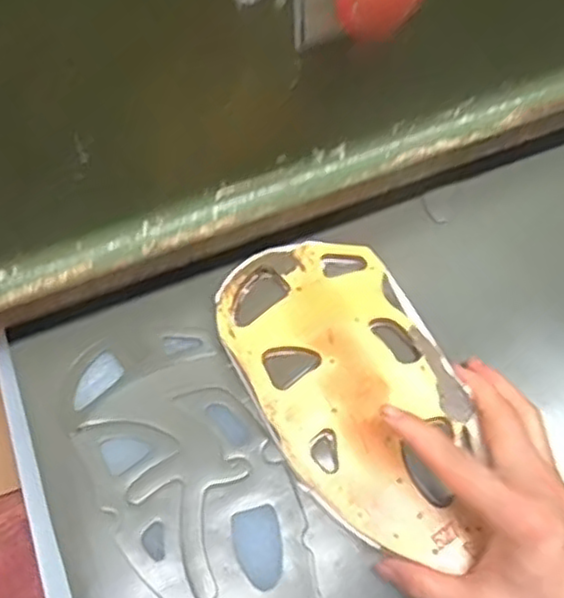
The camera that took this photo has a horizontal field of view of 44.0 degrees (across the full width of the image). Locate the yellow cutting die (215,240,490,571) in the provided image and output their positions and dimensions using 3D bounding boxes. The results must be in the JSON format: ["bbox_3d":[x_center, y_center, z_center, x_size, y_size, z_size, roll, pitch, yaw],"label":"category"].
[{"bbox_3d":[0.042,0.049,0.385,0.105,0.019,0.190,-29,74,-7],"label":"yellow cutting die"}]

